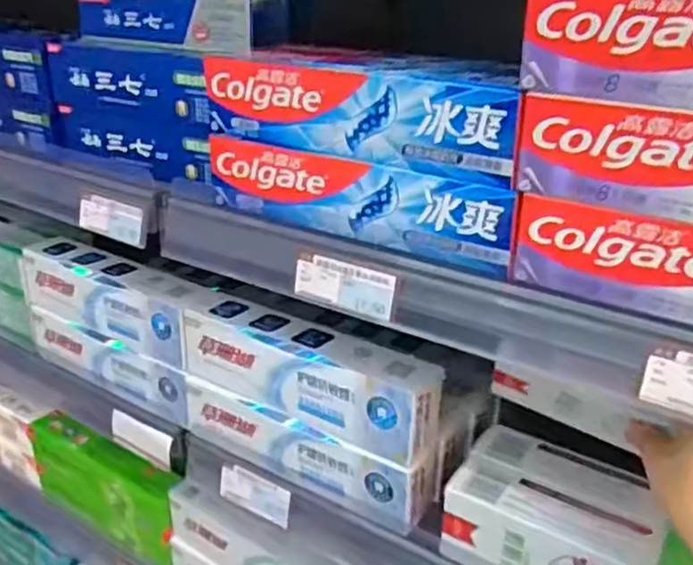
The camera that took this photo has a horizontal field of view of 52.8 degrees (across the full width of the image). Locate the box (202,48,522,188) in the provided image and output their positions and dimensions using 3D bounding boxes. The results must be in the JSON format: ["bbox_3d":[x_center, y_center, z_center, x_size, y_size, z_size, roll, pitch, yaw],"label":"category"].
[{"bbox_3d":[0.012,-0.113,0.433,0.216,0.059,0.054,17,29,30],"label":"box"}]

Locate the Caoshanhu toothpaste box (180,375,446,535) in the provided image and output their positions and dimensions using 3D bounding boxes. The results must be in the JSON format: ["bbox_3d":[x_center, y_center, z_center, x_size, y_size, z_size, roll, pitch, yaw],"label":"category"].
[{"bbox_3d":[-0.038,0.128,0.563,0.226,0.060,0.040,13,28,25],"label":"Caoshanhu toothpaste box"}]

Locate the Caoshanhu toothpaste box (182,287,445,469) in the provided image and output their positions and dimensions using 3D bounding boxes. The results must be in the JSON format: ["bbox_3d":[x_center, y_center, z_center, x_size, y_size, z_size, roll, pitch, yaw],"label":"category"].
[{"bbox_3d":[-0.035,0.067,0.550,0.222,0.061,0.049,17,30,31],"label":"Caoshanhu toothpaste box"}]

